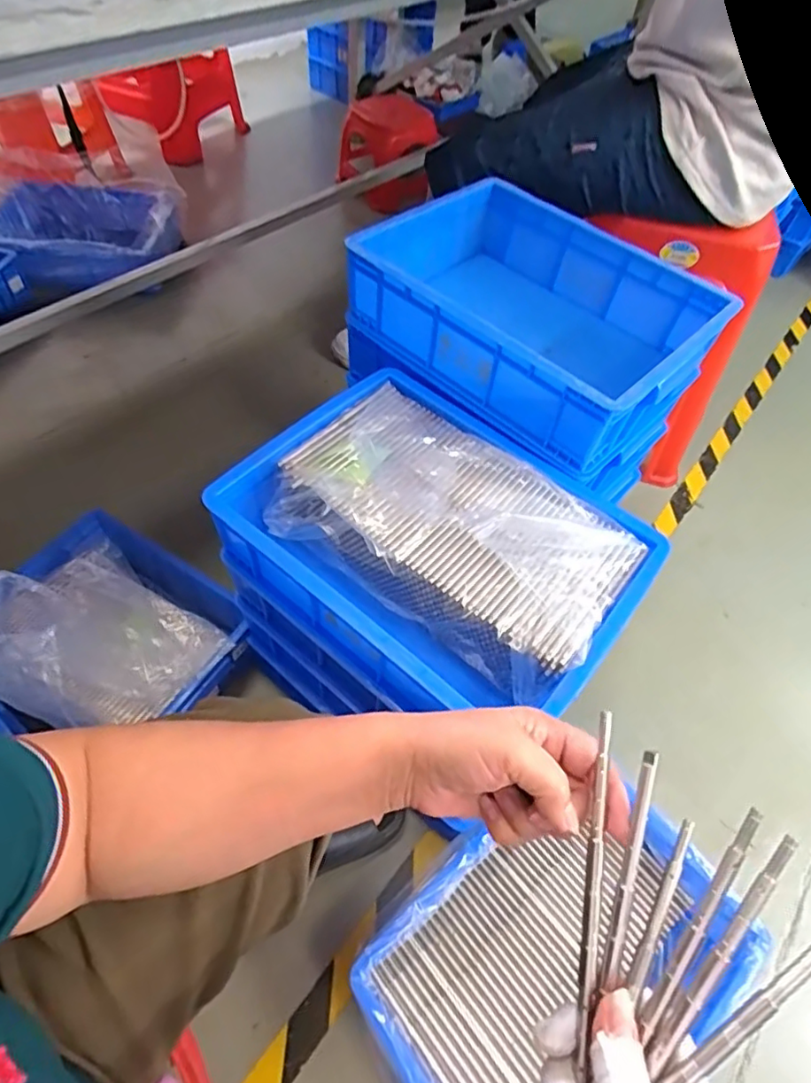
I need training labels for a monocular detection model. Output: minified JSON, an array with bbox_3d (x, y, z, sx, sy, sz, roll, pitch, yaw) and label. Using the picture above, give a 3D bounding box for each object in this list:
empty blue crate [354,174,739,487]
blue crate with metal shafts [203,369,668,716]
[{"bbox_3d":[0.167,-0.298,0.776,0.413,0.135,0.297,37,60,19],"label":"empty blue crate"},{"bbox_3d":[0.039,0.001,0.656,0.410,0.130,0.310,35,59,17],"label":"blue crate with metal shafts"}]

